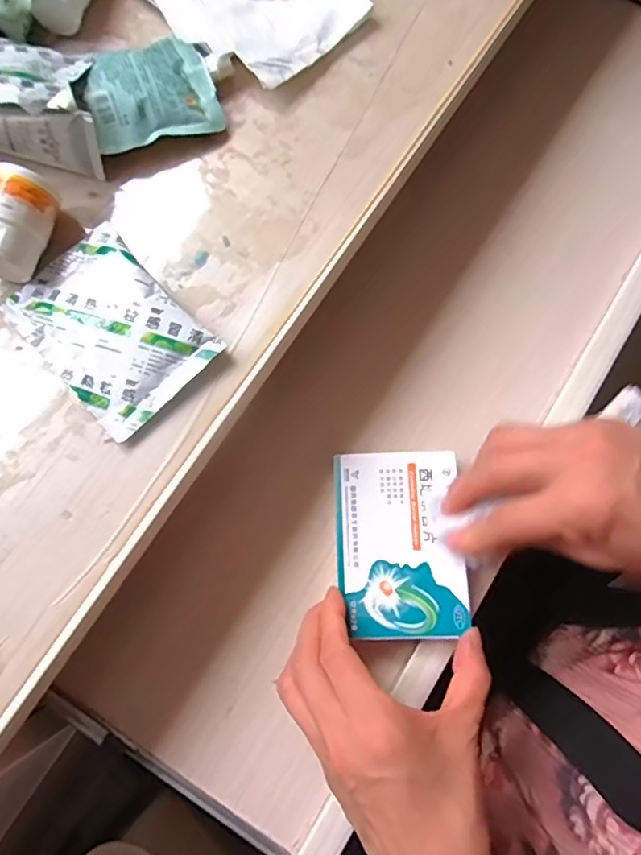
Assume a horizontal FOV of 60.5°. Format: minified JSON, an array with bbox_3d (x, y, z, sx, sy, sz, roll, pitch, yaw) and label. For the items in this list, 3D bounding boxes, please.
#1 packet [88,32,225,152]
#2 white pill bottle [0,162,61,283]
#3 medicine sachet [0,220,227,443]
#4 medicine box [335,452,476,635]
[{"bbox_3d":[-0.090,-0.178,0.295,0.065,0.023,0.055,-21,79,-5],"label":"packet"},{"bbox_3d":[-0.148,-0.096,0.269,0.028,0.032,0.052,15,78,2],"label":"white pill bottle"},{"bbox_3d":[-0.104,-0.049,0.272,0.067,0.013,0.096,-43,82,-9],"label":"medicine sachet"},{"bbox_3d":[0.046,0.067,0.320,0.072,0.009,0.106,-2,78,-1],"label":"medicine box"}]

